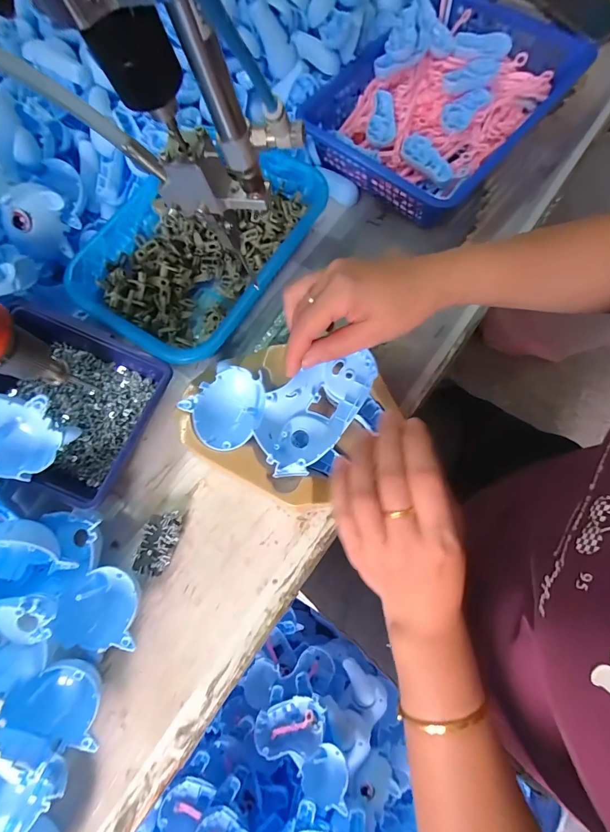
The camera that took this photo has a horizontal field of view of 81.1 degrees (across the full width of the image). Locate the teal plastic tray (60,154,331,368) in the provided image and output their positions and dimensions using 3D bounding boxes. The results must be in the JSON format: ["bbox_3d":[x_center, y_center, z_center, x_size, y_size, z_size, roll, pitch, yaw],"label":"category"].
[{"bbox_3d":[-0.114,-0.187,0.389,0.199,0.057,0.262,33,78,11],"label":"teal plastic tray"}]

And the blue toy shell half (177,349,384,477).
[{"bbox_3d":[-0.018,0.001,0.306,0.162,0.044,0.096,-1,77,-2],"label":"blue toy shell half"}]

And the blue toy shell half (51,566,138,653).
[{"bbox_3d":[-0.174,0.164,0.302,0.070,0.029,0.065,-1,74,2],"label":"blue toy shell half"}]

